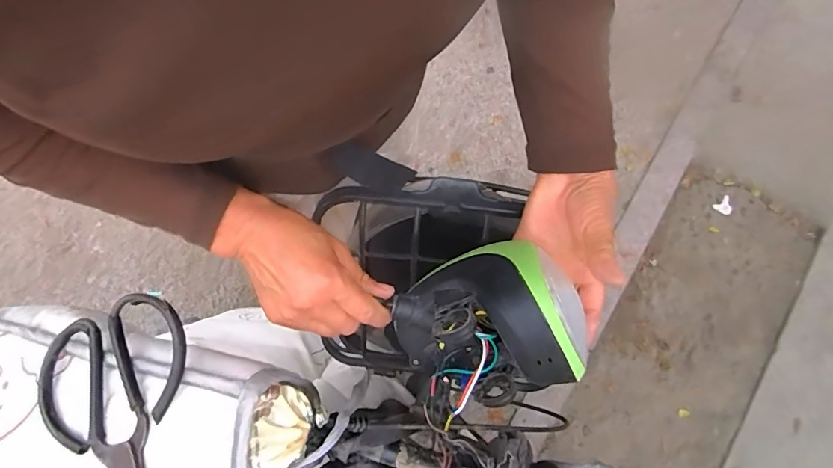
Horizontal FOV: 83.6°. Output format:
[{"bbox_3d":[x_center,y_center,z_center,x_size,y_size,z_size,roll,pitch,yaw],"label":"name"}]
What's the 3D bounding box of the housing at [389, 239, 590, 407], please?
[{"bbox_3d":[0.052,0.073,0.360,0.120,0.116,0.112,-20,76,-8],"label":"housing"}]

